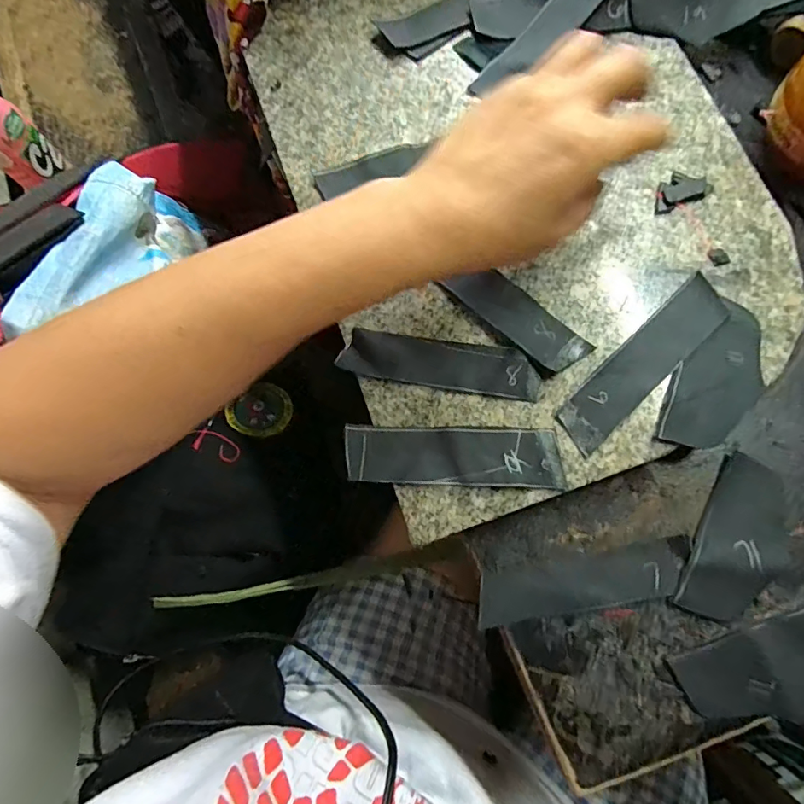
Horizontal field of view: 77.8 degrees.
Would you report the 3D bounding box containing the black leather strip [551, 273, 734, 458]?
[{"bbox_3d":[0.136,-0.021,0.282,0.118,0.004,0.029,-44,77,-4],"label":"black leather strip"}]

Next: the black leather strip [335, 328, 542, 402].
[{"bbox_3d":[0.022,-0.023,0.290,0.113,0.008,0.029,9,79,7],"label":"black leather strip"}]

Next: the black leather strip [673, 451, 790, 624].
[{"bbox_3d":[0.186,0.077,0.272,0.044,0.004,0.090,27,81,10],"label":"black leather strip"}]

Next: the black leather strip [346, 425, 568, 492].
[{"bbox_3d":[0.029,0.030,0.278,0.118,0.004,0.031,1,80,6],"label":"black leather strip"}]

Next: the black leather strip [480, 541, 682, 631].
[{"bbox_3d":[0.097,0.100,0.276,0.109,0.004,0.030,-12,75,5],"label":"black leather strip"}]

